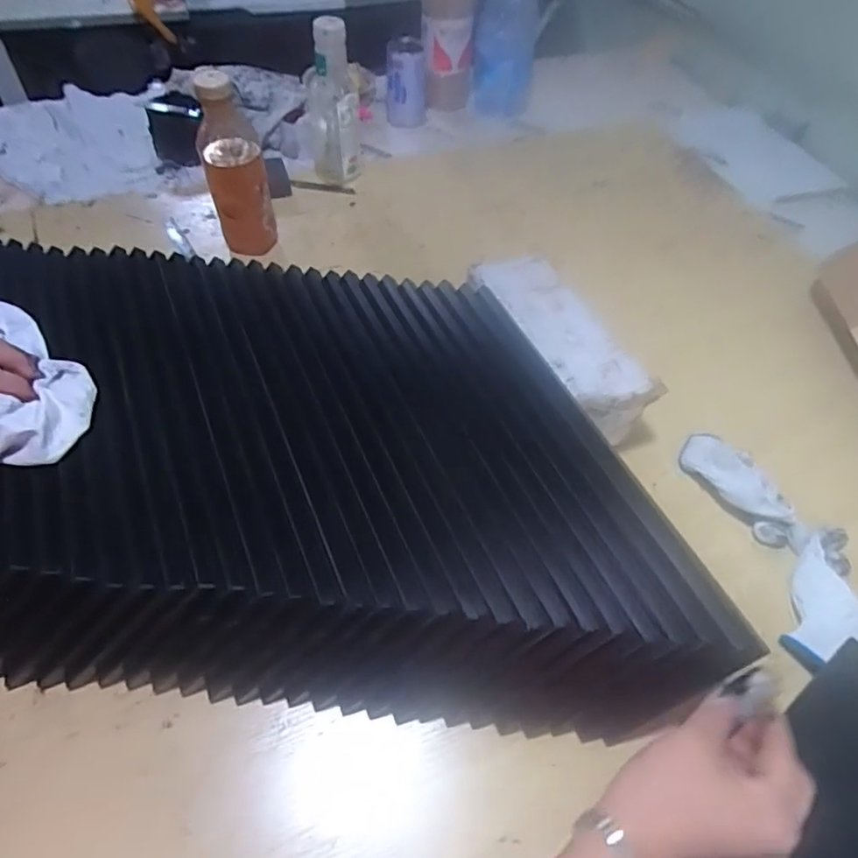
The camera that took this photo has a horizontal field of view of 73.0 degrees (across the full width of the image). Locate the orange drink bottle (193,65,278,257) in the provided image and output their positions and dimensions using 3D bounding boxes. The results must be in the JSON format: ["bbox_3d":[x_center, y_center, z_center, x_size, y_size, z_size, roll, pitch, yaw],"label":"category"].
[{"bbox_3d":[-0.242,-0.313,0.733,0.076,0.231,0.068,-13,56,-14],"label":"orange drink bottle"}]

